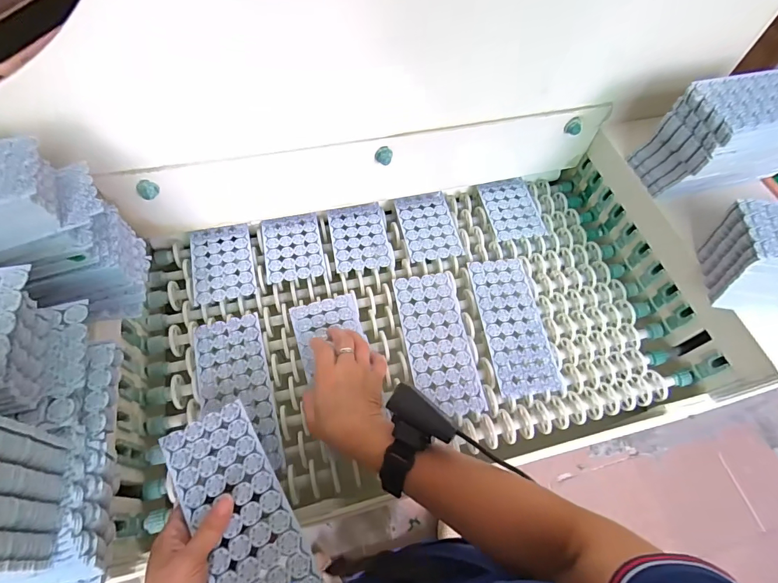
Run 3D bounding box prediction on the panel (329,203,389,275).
[{"bbox_3d":[-0.046,-0.087,0.632,0.083,0.004,0.120,-9,62,-8],"label":"panel"}]

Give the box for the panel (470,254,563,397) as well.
[{"bbox_3d":[0.172,0.044,0.581,0.085,0.013,0.201,-6,61,-6],"label":"panel"}]

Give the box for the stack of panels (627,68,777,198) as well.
[{"bbox_3d":[0.465,-0.203,0.550,0.203,0.129,0.092,-10,62,-9],"label":"stack of panels"}]

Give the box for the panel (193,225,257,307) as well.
[{"bbox_3d":[-0.240,-0.043,0.599,0.084,0.007,0.125,-11,62,-9],"label":"panel"}]

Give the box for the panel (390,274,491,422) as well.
[{"bbox_3d":[0.065,0.065,0.555,0.084,0.004,0.200,-8,62,-8],"label":"panel"}]

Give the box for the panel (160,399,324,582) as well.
[{"bbox_3d":[-0.141,0.204,0.387,0.083,0.013,0.195,-28,62,-17],"label":"panel"}]

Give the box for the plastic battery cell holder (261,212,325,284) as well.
[{"bbox_3d":[-0.144,-0.068,0.618,0.083,0.005,0.117,-9,62,-8],"label":"plastic battery cell holder"}]

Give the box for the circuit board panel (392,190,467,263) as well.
[{"bbox_3d":[0.062,-0.104,0.652,0.083,0.005,0.126,-10,62,-9],"label":"circuit board panel"}]

